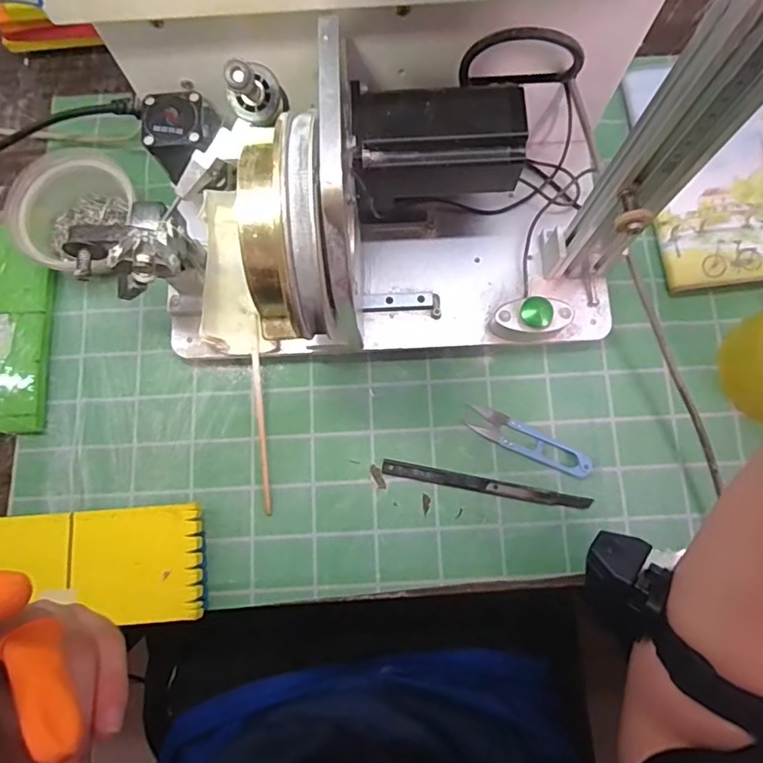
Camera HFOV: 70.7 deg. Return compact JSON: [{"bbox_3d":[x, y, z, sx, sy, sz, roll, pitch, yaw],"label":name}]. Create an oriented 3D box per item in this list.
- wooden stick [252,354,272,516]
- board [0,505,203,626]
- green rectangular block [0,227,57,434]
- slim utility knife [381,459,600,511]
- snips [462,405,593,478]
[{"bbox_3d":[-0.094,0.041,0.423,0.007,0.008,0.124,-4,91,1],"label":"wooden stick"},{"bbox_3d":[-0.311,0.146,0.400,0.353,0.011,0.082,-5,78,2],"label":"board"},{"bbox_3d":[-0.310,-0.044,0.454,0.059,0.016,0.174,-2,77,1],"label":"green rectangular block"},{"bbox_3d":[0.081,0.081,0.419,0.161,0.005,0.011,10,78,4],"label":"slim utility knife"},{"bbox_3d":[0.115,0.047,0.422,0.100,0.009,0.023,25,79,7],"label":"snips"}]

